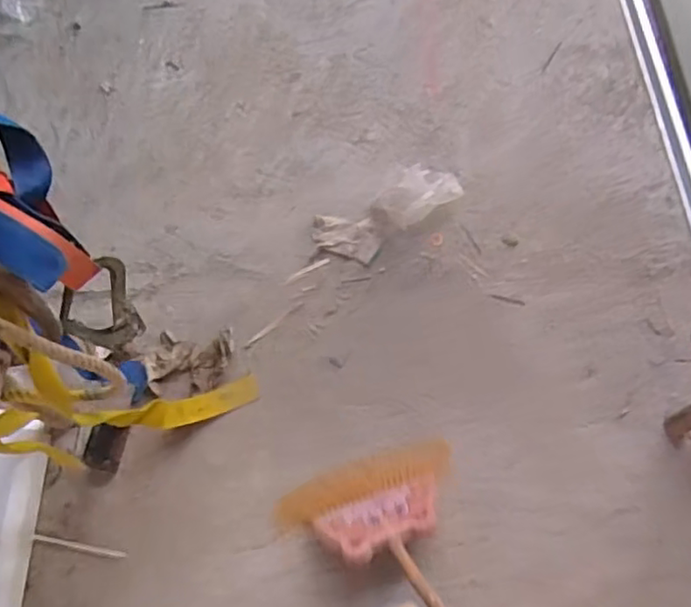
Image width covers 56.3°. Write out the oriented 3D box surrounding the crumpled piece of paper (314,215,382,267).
[{"bbox_3d":[0.001,-0.151,1.435,0.156,0.015,0.105,18,66,10],"label":"crumpled piece of paper"}]

